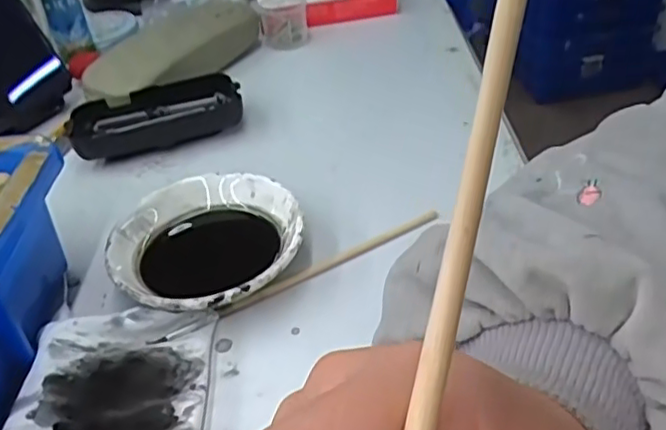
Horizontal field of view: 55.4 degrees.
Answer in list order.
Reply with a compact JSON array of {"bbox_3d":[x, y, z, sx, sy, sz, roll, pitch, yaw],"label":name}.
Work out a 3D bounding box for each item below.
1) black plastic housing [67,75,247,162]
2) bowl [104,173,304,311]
[{"bbox_3d":[-0.117,-0.066,0.428,0.107,0.027,0.048,-14,38,-11],"label":"black plastic housing"},{"bbox_3d":[-0.062,0.017,0.317,0.091,0.026,0.094,-4,38,3],"label":"bowl"}]

